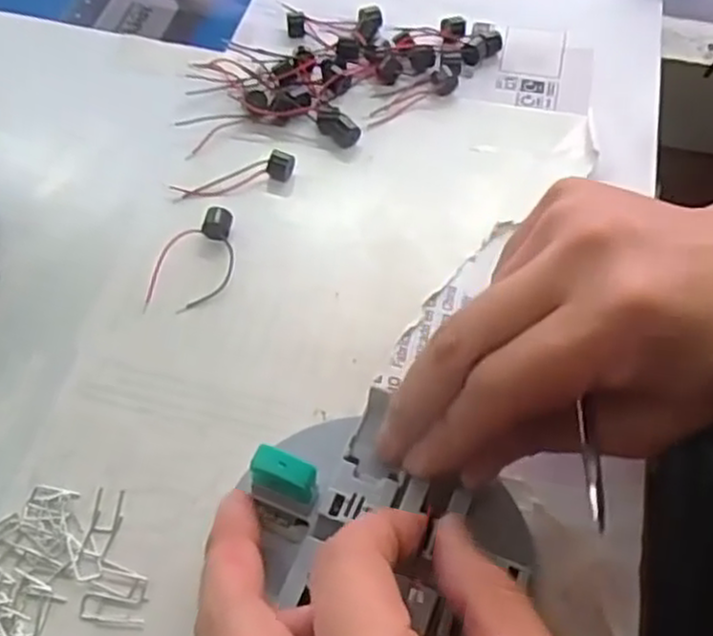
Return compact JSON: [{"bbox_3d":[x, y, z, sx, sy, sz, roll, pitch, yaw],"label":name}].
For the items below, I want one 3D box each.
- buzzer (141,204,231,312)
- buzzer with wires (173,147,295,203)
[{"bbox_3d":[-0.067,-0.026,0.318,0.030,0.011,0.051,11,56,5],"label":"buzzer"},{"bbox_3d":[-0.056,-0.067,0.345,0.056,0.011,0.015,-13,57,-11],"label":"buzzer with wires"}]

